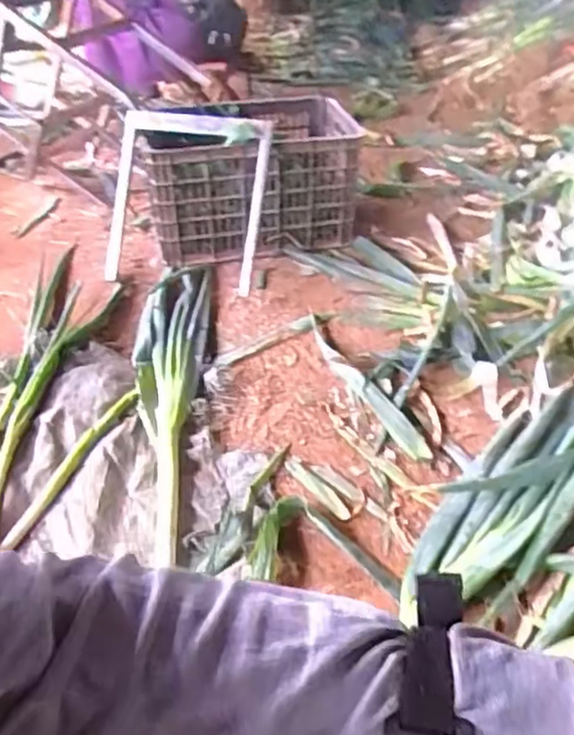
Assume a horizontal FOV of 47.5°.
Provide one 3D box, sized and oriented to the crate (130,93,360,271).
[{"bbox_3d":[-0.091,-0.465,1.596,0.499,0.277,0.328,-10,40,-15],"label":"crate"}]

